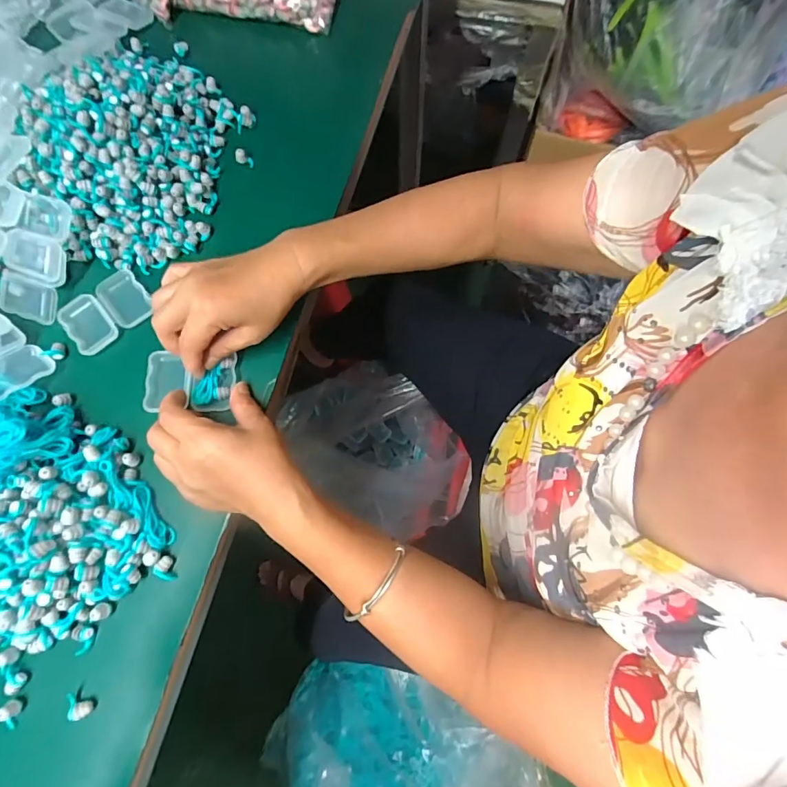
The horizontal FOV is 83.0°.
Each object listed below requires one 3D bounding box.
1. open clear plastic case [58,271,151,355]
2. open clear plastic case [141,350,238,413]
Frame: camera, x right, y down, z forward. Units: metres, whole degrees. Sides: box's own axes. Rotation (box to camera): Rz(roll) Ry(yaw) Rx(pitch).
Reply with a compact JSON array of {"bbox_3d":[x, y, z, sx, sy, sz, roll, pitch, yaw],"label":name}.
[{"bbox_3d":[-0.264,-0.075,0.409,0.075,0.014,0.059,-41,77,-10],"label":"open clear plastic case"},{"bbox_3d":[-0.176,-0.010,0.386,0.073,0.017,0.052,3,74,1],"label":"open clear plastic case"}]

